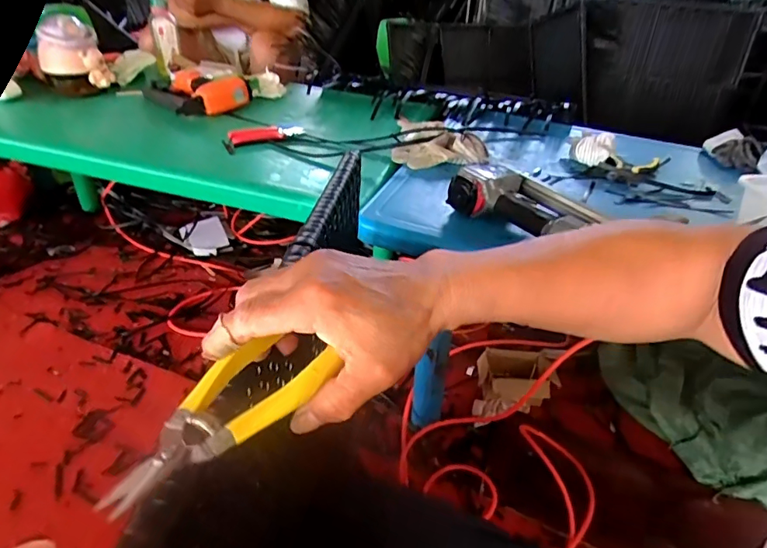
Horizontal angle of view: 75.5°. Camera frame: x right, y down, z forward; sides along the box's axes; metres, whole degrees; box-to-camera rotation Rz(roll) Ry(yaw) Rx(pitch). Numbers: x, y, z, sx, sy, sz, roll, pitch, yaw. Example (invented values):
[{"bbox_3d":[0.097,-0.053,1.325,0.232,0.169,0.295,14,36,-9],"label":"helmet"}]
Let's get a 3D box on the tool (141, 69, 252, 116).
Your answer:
[{"bbox_3d":[-0.403,-0.404,1.067,0.237,0.068,0.149,31,44,34],"label":"tool"}]

